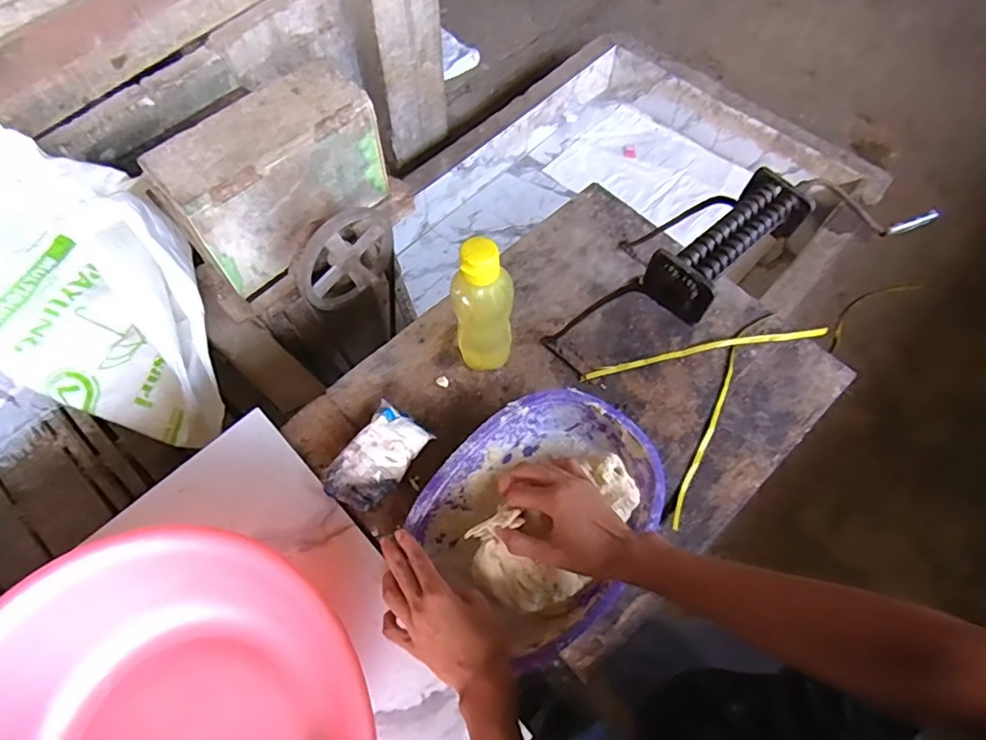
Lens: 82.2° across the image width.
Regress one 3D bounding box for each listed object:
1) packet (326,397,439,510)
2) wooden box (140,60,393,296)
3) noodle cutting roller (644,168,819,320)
[{"bbox_3d":[-0.142,0.106,0.680,0.077,0.037,0.124,34,63,18],"label":"packet"},{"bbox_3d":[-0.365,-0.329,0.978,0.353,0.245,0.134,-39,67,-23],"label":"wooden box"},{"bbox_3d":[0.238,-0.126,0.572,0.183,0.058,0.067,-38,66,-23],"label":"noodle cutting roller"}]

